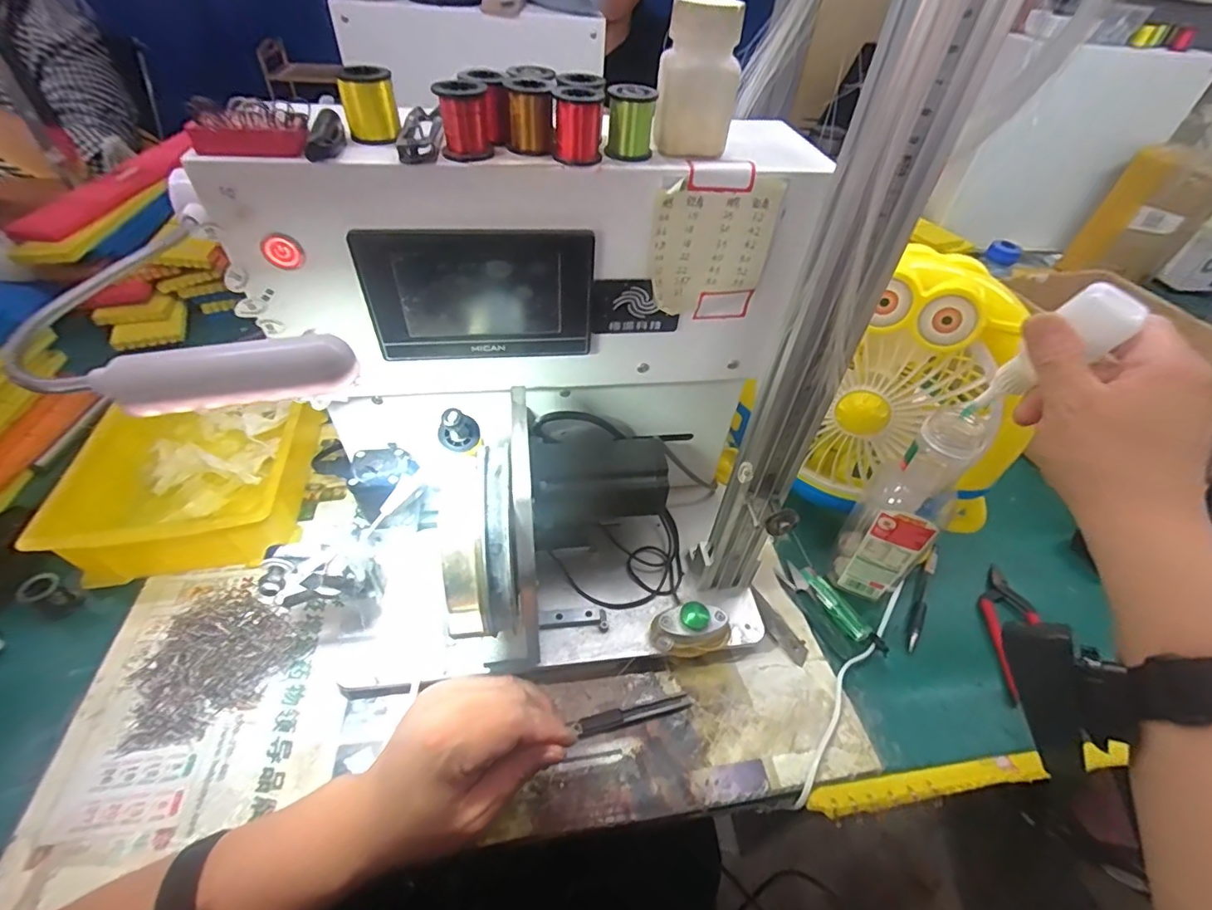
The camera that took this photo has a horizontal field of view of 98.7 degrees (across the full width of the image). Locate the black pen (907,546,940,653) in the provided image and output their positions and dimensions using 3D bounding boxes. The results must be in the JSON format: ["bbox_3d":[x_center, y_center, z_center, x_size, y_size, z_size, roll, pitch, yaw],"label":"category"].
[{"bbox_3d":[0.304,0.135,0.499,0.012,0.010,0.132,27,50,20],"label":"black pen"}]

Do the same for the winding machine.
[{"bbox_3d":[-0.046,-0.012,0.364,0.336,0.325,0.220,-8,47,-12],"label":"winding machine"}]

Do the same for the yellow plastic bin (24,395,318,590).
[{"bbox_3d":[-0.393,0.018,0.515,0.170,0.083,0.213,-4,47,-9],"label":"yellow plastic bin"}]

